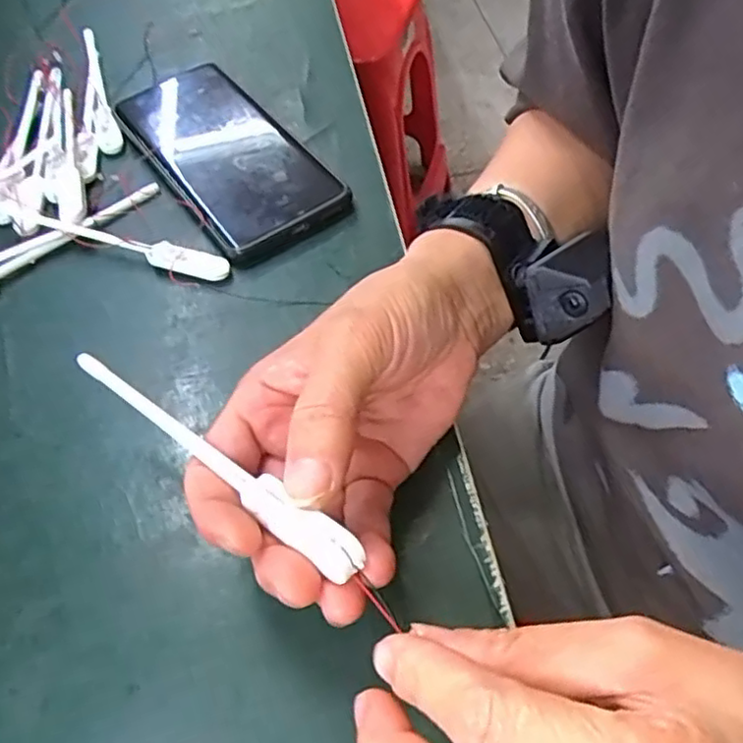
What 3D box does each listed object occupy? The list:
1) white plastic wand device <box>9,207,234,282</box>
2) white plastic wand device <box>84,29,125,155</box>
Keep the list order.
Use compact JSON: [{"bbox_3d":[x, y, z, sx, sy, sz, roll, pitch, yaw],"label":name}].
[{"bbox_3d":[-0.136,-0.068,0.361,0.129,0.012,0.014,15,58,15],"label":"white plastic wand device"},{"bbox_3d":[-0.186,-0.189,0.454,0.019,0.010,0.134,-19,56,-8],"label":"white plastic wand device"}]

